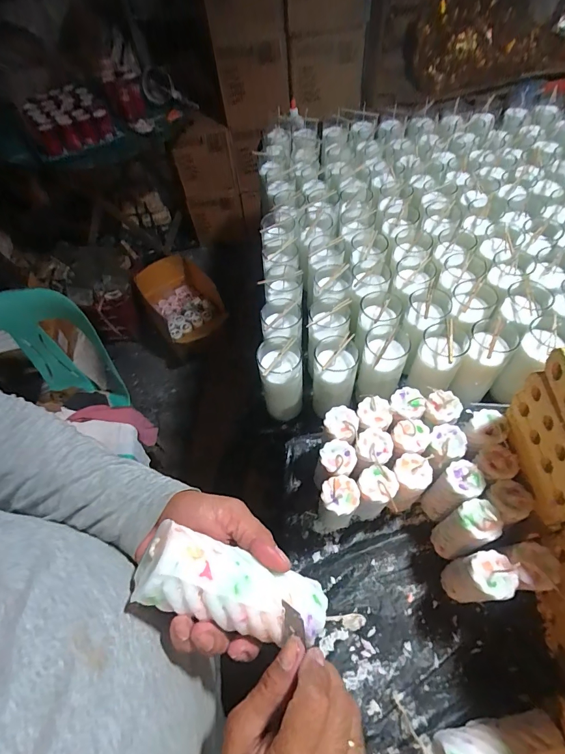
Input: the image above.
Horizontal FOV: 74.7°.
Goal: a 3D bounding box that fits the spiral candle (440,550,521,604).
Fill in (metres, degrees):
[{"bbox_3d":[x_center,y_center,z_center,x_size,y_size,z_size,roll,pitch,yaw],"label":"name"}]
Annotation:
[{"bbox_3d":[0.257,0.270,0.493,0.054,0.134,0.051,1,58,4],"label":"spiral candle"}]

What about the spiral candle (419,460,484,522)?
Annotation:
[{"bbox_3d":[0.250,0.174,0.554,0.060,0.124,0.054,-25,60,-12],"label":"spiral candle"}]

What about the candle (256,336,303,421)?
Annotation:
[{"bbox_3d":[0.000,0.012,0.664,0.072,0.181,0.085,-4,58,1],"label":"candle"}]

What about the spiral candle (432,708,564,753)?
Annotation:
[{"bbox_3d":[0.254,0.438,0.435,0.138,0.047,0.050,-11,58,-3],"label":"spiral candle"}]

